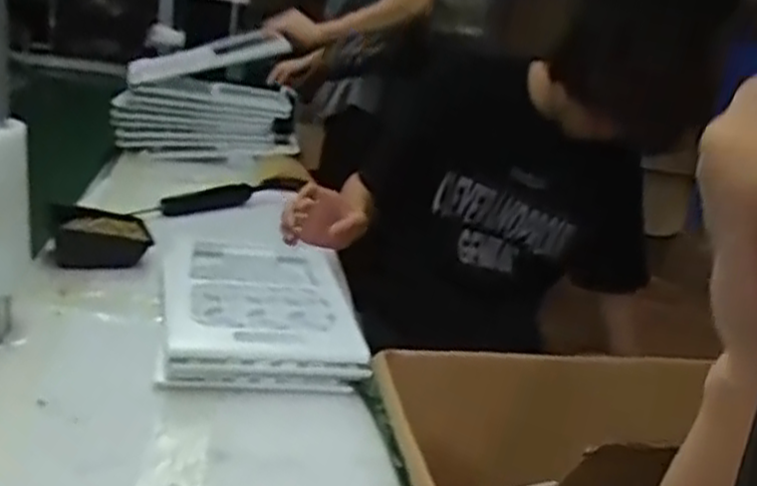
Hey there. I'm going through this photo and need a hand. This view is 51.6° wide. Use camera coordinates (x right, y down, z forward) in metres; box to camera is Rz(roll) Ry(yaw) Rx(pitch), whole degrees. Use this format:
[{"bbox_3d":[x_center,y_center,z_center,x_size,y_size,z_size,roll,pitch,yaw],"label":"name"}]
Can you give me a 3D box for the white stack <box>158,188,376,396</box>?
[{"bbox_3d":[-0.153,0.074,0.972,0.227,0.060,0.385,3,19,-11],"label":"white stack"}]

